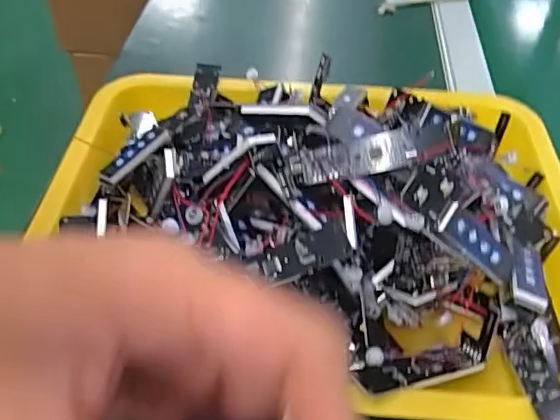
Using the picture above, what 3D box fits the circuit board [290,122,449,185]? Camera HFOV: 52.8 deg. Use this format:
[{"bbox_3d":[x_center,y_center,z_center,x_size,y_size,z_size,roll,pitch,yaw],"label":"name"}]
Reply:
[{"bbox_3d":[0.047,-0.029,0.289,0.077,0.009,0.020,-12,80,7],"label":"circuit board"}]

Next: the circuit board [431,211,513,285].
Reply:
[{"bbox_3d":[0.101,0.018,0.287,0.050,0.004,0.018,36,88,-17],"label":"circuit board"}]

